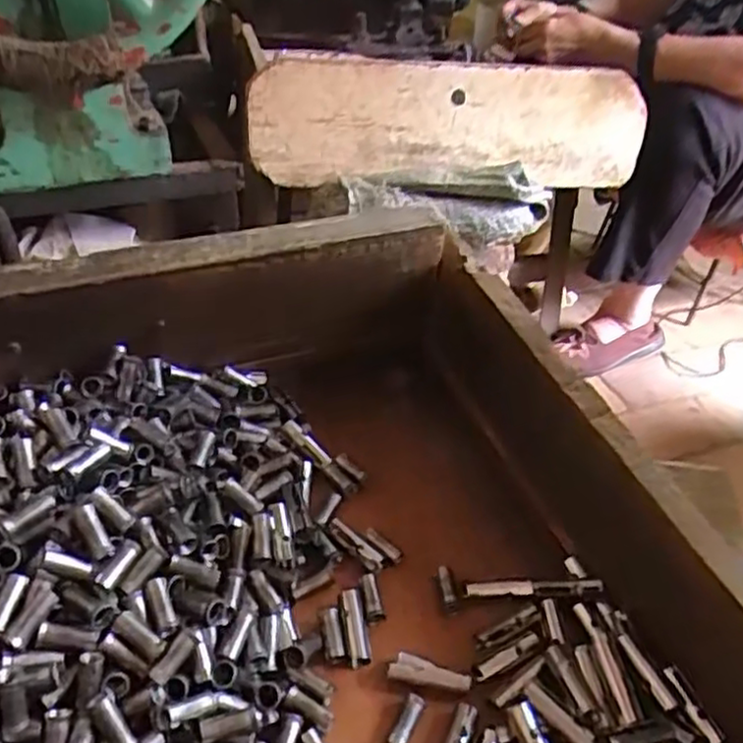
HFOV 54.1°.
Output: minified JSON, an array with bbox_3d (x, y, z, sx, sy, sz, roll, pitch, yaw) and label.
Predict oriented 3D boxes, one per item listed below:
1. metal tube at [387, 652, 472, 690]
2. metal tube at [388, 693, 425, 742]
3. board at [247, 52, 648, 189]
[{"bbox_3d":[0.028,0.147,0.353,0.040,0.007,0.010,13,38,10],"label":"metal tube"},{"bbox_3d":[0.016,0.164,0.339,0.009,0.010,0.027,20,54,19],"label":"metal tube"},{"bbox_3d":[0.106,-0.322,0.953,0.528,0.154,0.038,-2,20,-12],"label":"board"}]

